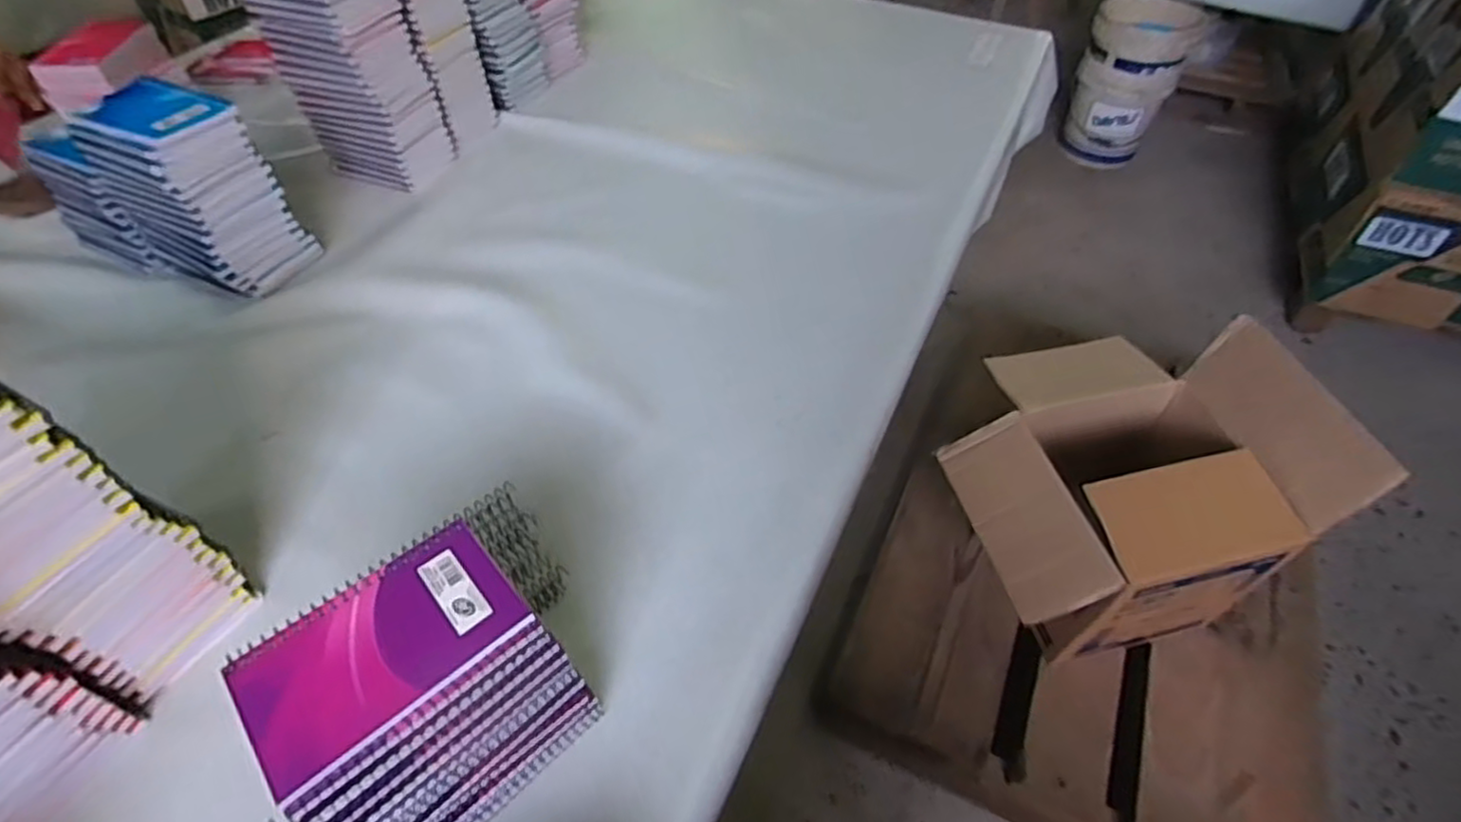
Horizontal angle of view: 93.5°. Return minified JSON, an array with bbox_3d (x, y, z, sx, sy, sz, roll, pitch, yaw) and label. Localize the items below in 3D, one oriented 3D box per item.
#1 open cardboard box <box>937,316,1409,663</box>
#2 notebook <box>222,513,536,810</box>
[{"bbox_3d":[0.546,0.083,1.037,0.416,0.352,0.423,-12,52,-10],"label":"open cardboard box"},{"bbox_3d":[-0.177,0.115,0.349,0.128,0.005,0.085,-34,57,-26],"label":"notebook"}]

